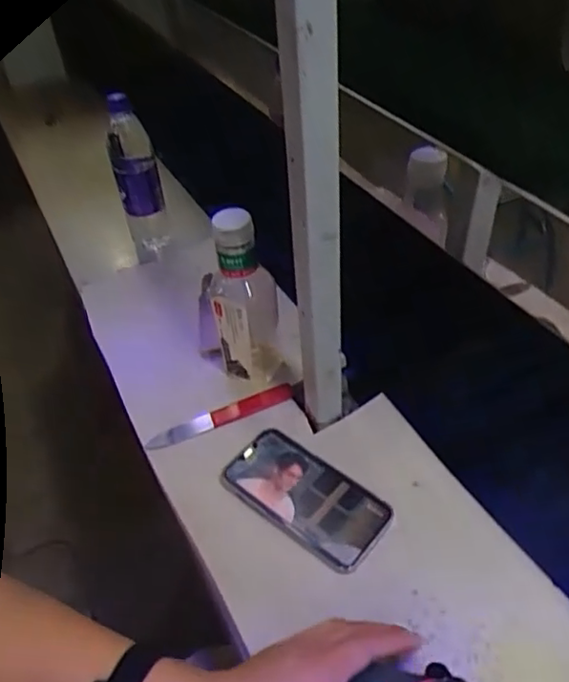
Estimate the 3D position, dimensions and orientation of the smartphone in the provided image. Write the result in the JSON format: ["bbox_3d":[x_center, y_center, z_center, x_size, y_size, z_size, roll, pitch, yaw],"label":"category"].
[{"bbox_3d":[0.020,0.149,0.597,0.164,0.015,0.085,27,52,30],"label":"smartphone"}]

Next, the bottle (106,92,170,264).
[{"bbox_3d":[-0.223,-0.240,0.939,0.067,0.239,0.083,-14,44,-9],"label":"bottle"}]

